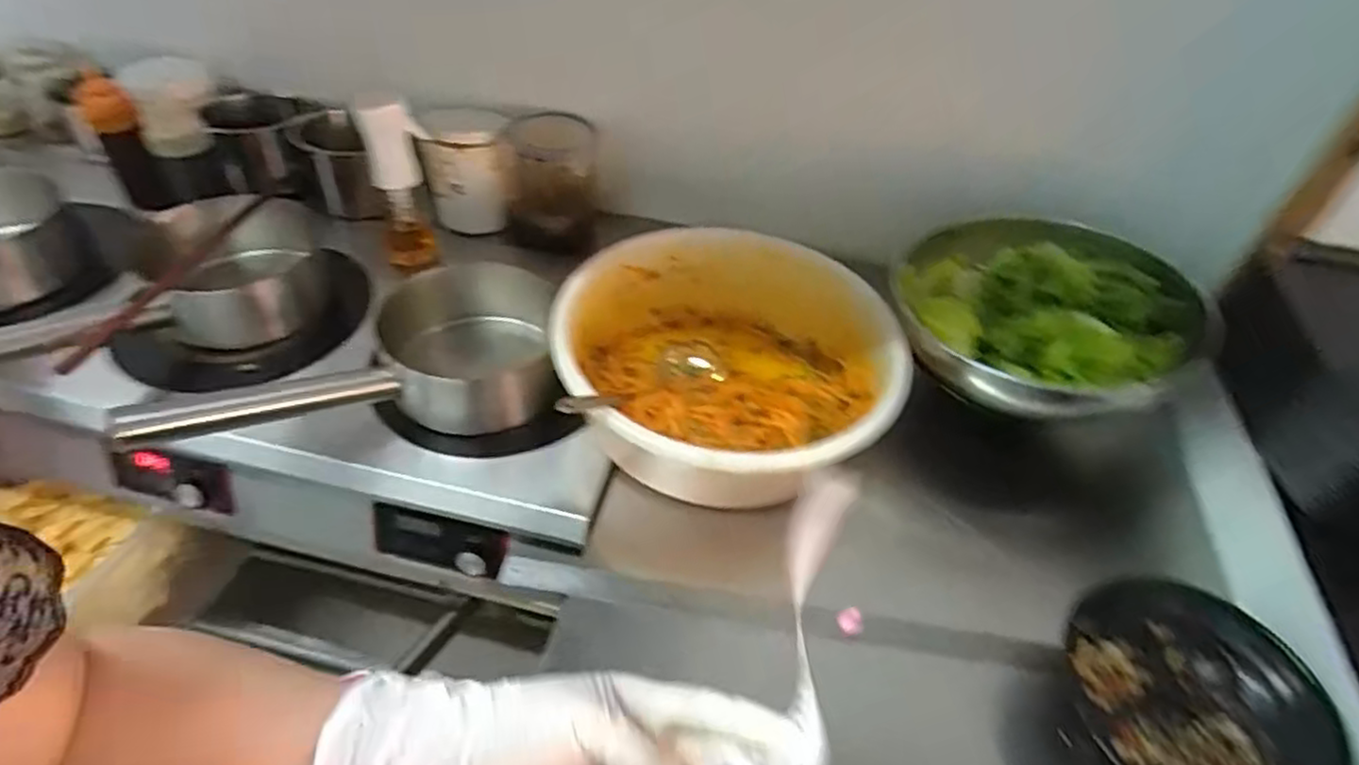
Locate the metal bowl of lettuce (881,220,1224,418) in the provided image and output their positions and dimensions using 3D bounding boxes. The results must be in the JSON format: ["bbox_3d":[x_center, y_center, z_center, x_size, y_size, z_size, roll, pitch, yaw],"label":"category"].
[{"bbox_3d":[0.394,-0.081,0.783,0.290,0.111,0.282,20,46,15],"label":"metal bowl of lettuce"}]

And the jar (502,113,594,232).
[{"bbox_3d":[-0.187,-0.284,1.031,0.121,0.179,0.119,-4,45,-9],"label":"jar"}]

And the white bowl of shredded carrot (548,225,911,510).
[{"bbox_3d":[0.053,-0.017,0.788,0.338,0.139,0.356,2,44,-2],"label":"white bowl of shredded carrot"}]

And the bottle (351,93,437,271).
[{"bbox_3d":[-0.365,-0.262,0.928,0.062,0.226,0.062,-13,47,-17],"label":"bottle"}]

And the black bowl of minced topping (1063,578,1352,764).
[{"bbox_3d":[0.393,0.245,0.558,0.162,0.065,0.176,2,44,-2],"label":"black bowl of minced topping"}]

